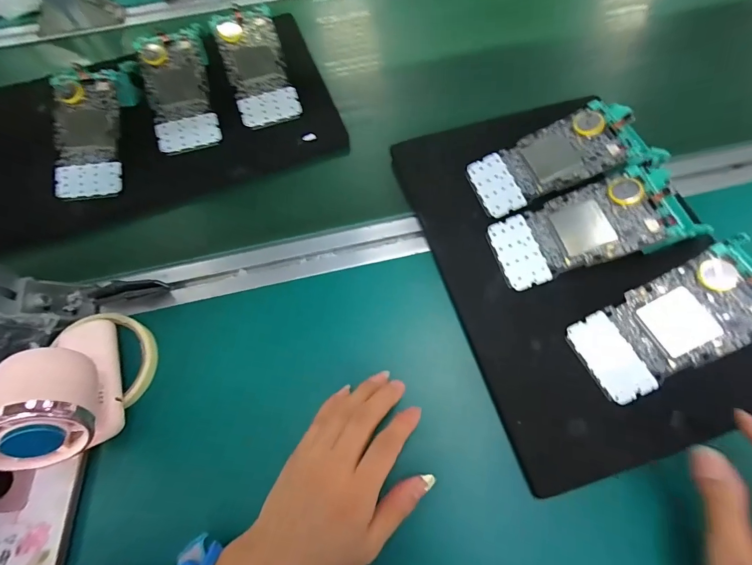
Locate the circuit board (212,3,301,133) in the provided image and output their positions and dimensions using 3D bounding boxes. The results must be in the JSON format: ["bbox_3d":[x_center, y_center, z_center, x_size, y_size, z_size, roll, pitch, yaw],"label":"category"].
[{"bbox_3d":[-0.136,-0.249,0.420,0.066,0.012,0.142,-17,87,-6],"label":"circuit board"}]

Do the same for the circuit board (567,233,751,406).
[{"bbox_3d":[0.231,0.030,0.280,0.144,0.007,0.067,-32,67,9],"label":"circuit board"}]

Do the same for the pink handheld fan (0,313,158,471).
[{"bbox_3d":[-0.217,0.063,0.264,0.068,0.097,0.118,-26,65,-4],"label":"pink handheld fan"}]

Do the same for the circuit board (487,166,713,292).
[{"bbox_3d":[0.180,-0.047,0.313,0.149,0.007,0.071,-23,68,13],"label":"circuit board"}]

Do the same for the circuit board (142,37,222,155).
[{"bbox_3d":[-0.218,-0.209,0.411,0.065,0.018,0.126,-14,86,-5],"label":"circuit board"}]

